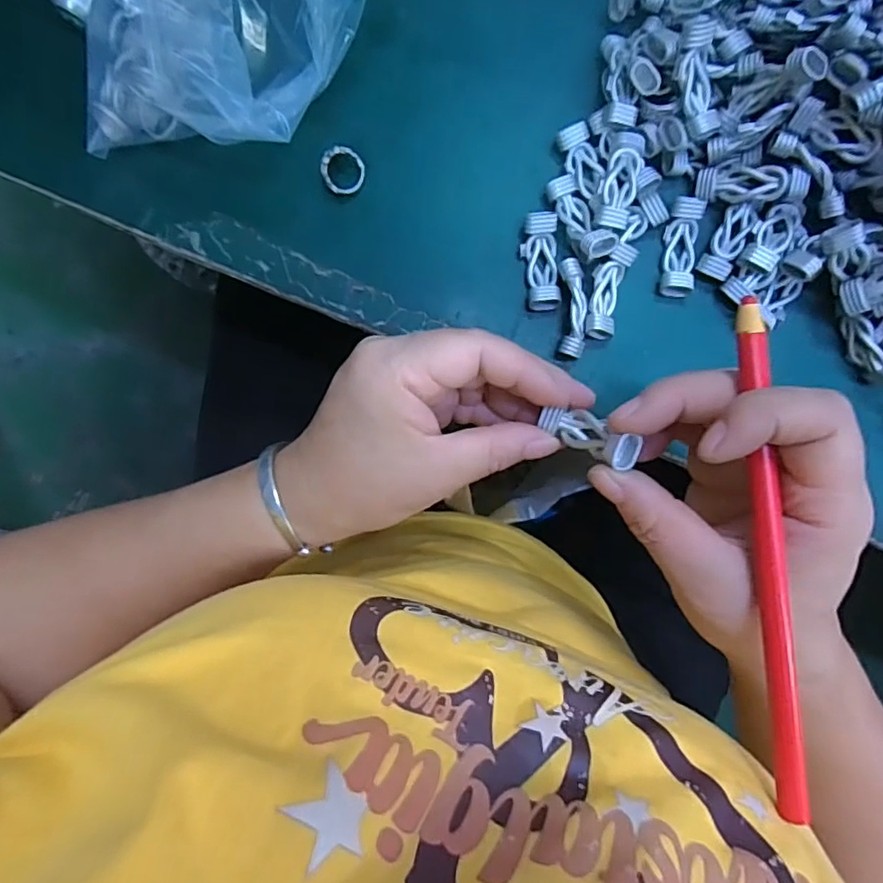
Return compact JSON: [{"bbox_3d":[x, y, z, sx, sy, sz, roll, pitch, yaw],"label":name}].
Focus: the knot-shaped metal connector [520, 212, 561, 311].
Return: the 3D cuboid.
[{"bbox_3d":[0.048,-0.086,0.274,0.016,0.008,0.045,-3,93,3],"label":"knot-shaped metal connector"}]

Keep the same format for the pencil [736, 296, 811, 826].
[{"bbox_3d":[0.108,0.037,0.188,0.008,0.005,0.167,-4,89,3],"label":"pencil"}]

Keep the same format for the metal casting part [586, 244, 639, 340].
[{"bbox_3d":[0.079,-0.071,0.274,0.017,0.011,0.044,16,94,2],"label":"metal casting part"}]

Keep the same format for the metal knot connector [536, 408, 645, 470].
[{"bbox_3d":[0.058,-0.002,0.221,0.014,0.039,0.014,-11,115,-25],"label":"metal knot connector"}]

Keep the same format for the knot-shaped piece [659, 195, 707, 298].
[{"bbox_3d":[0.114,-0.092,0.272,0.015,0.007,0.045,7,93,3],"label":"knot-shaped piece"}]

